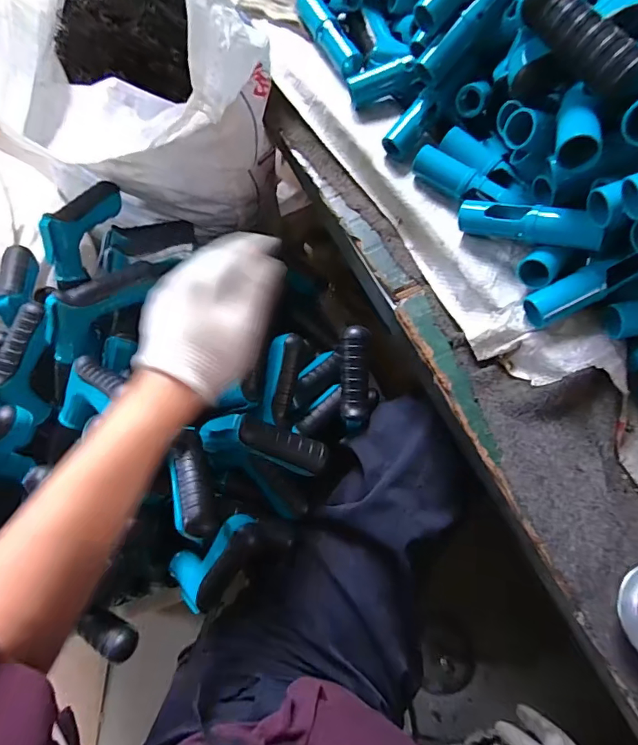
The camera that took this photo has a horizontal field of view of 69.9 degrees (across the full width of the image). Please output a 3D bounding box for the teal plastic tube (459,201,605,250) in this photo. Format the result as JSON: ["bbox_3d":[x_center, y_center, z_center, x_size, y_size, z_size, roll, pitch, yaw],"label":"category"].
[{"bbox_3d":[0.179,-0.128,0.394,0.116,0.025,0.024,21,70,31],"label":"teal plastic tube"}]

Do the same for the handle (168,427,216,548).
[{"bbox_3d":[-0.122,0.105,0.438,0.034,0.025,0.107,-14,68,-3],"label":"handle"}]

